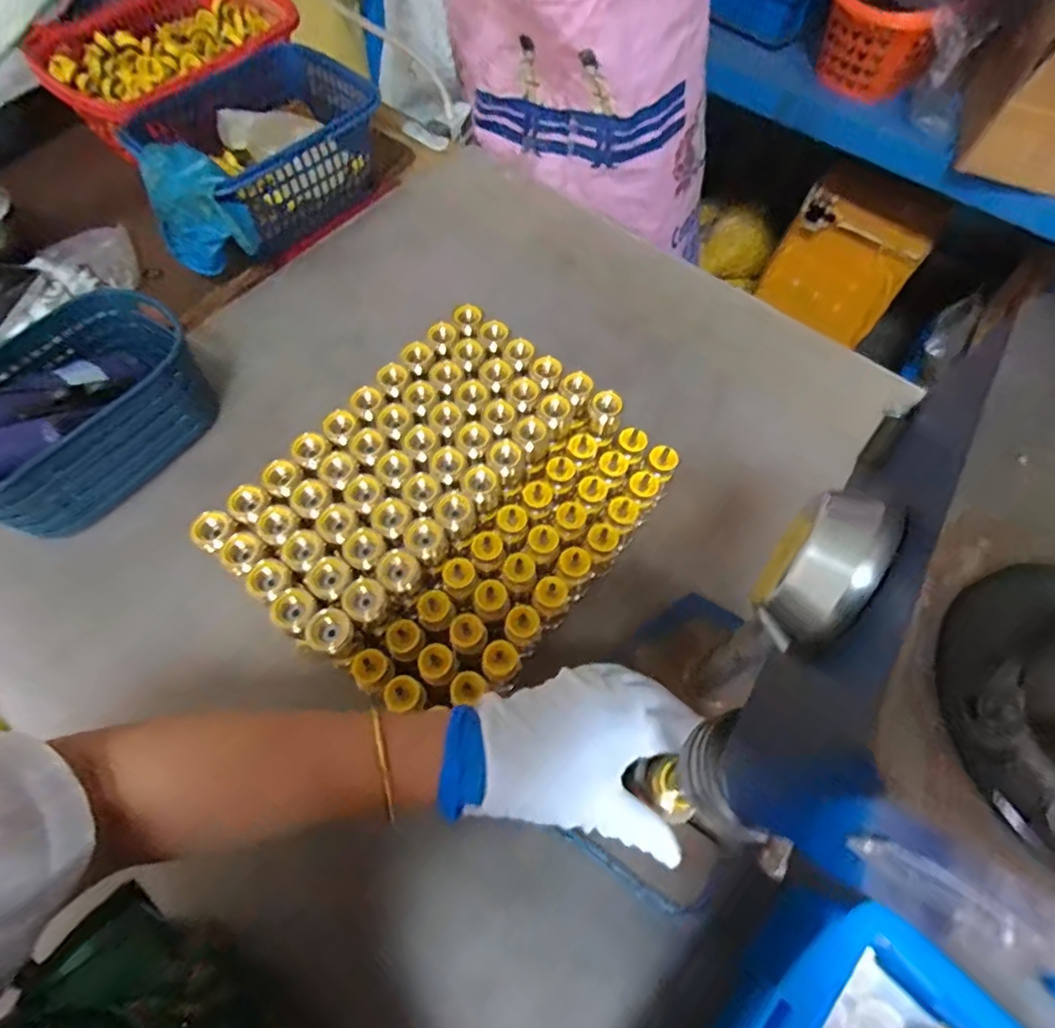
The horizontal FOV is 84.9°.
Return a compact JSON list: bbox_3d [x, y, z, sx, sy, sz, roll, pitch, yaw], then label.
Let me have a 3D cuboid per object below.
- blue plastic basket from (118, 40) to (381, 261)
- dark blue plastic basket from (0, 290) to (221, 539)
[{"bbox_3d":[-0.304,-0.427,0.666,0.197,0.119,0.210,42,70,16],"label":"blue plastic basket"},{"bbox_3d":[-0.405,-0.101,0.525,0.154,0.086,0.220,42,69,16],"label":"dark blue plastic basket"}]

